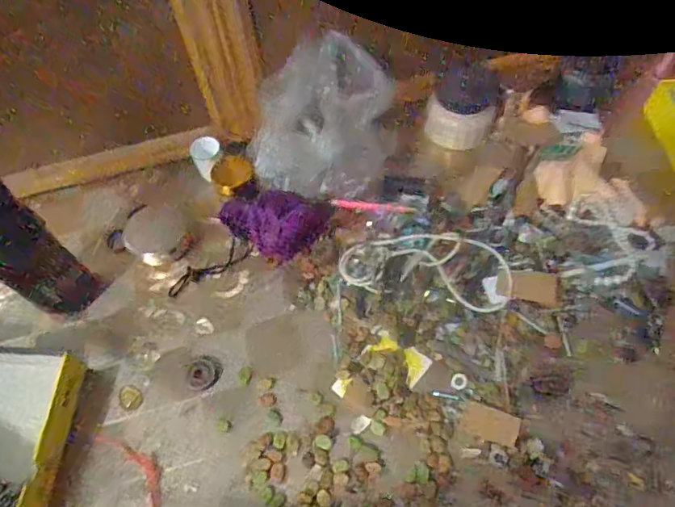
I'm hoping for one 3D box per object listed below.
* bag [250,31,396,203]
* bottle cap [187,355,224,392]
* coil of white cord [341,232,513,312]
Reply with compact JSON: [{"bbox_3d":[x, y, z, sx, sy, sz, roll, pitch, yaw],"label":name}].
[{"bbox_3d":[-0.021,-0.144,0.578,0.162,0.146,0.110,9,63,7],"label":"bag"},{"bbox_3d":[-0.141,0.126,0.536,0.033,0.004,0.037,32,68,19],"label":"bottle cap"},{"bbox_3d":[0.095,0.013,0.550,0.181,0.035,0.080,9,62,9],"label":"coil of white cord"}]

